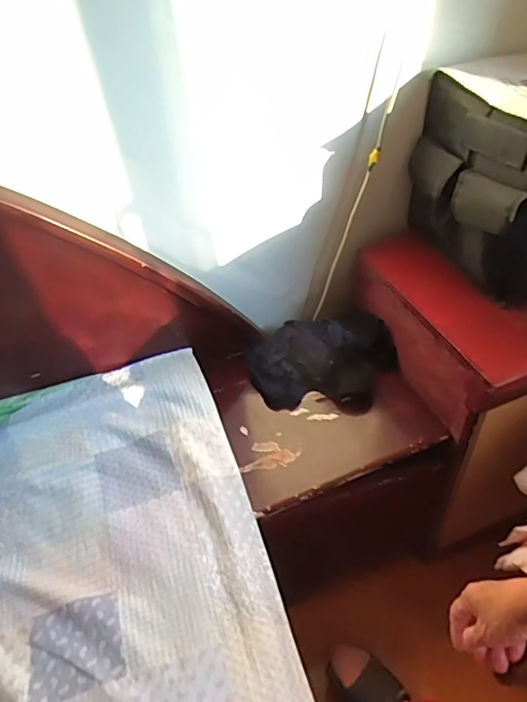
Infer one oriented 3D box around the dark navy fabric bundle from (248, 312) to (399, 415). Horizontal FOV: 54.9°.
[{"bbox_3d":[0.108,0.014,0.983,0.284,0.091,0.196,9,46,12],"label":"dark navy fabric bundle"}]

